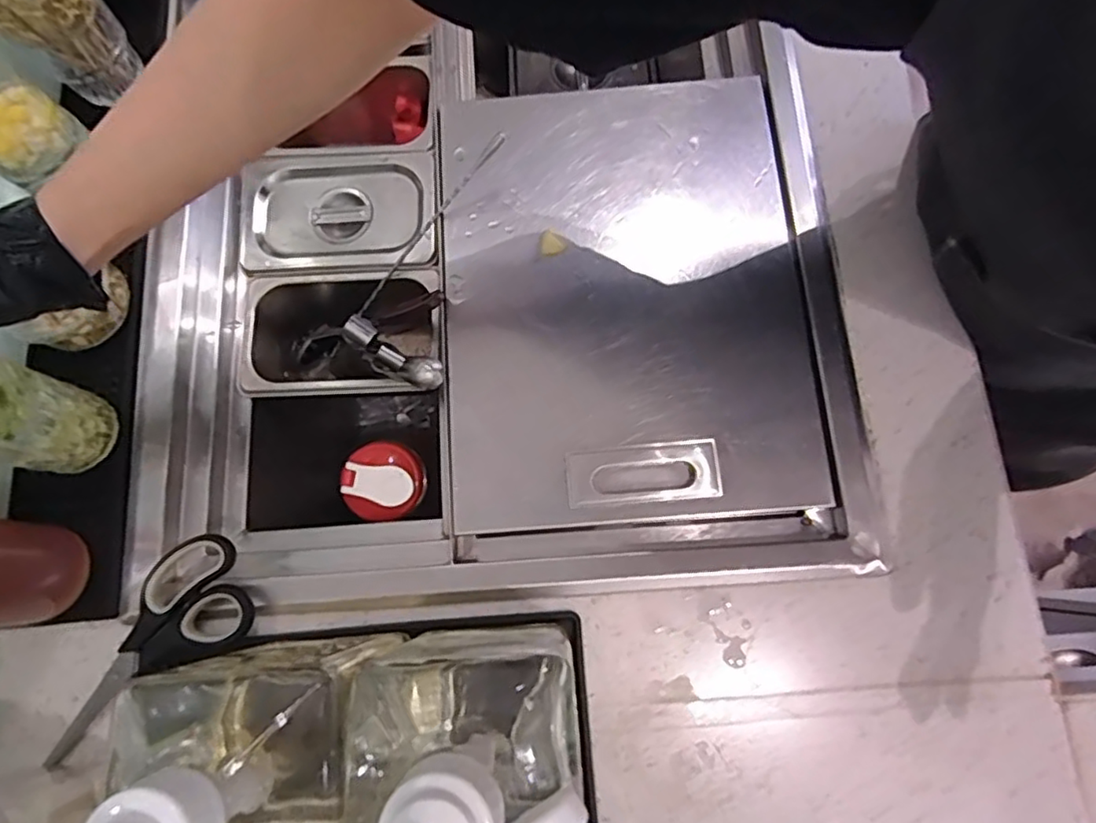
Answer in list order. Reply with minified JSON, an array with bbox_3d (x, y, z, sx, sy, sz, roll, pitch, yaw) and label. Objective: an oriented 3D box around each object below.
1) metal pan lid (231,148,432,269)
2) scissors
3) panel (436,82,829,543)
[{"bbox_3d":[-0.185,-0.173,0.538,0.175,0.029,0.101,-2,76,1],"label":"metal pan lid"},{"bbox_3d":[-0.274,0.152,0.415,0.161,0.027,0.072,-32,77,-6],"label":"scissors"},{"bbox_3d":[0.054,-0.093,0.483,0.271,0.024,0.351,-5,77,1],"label":"panel"}]

